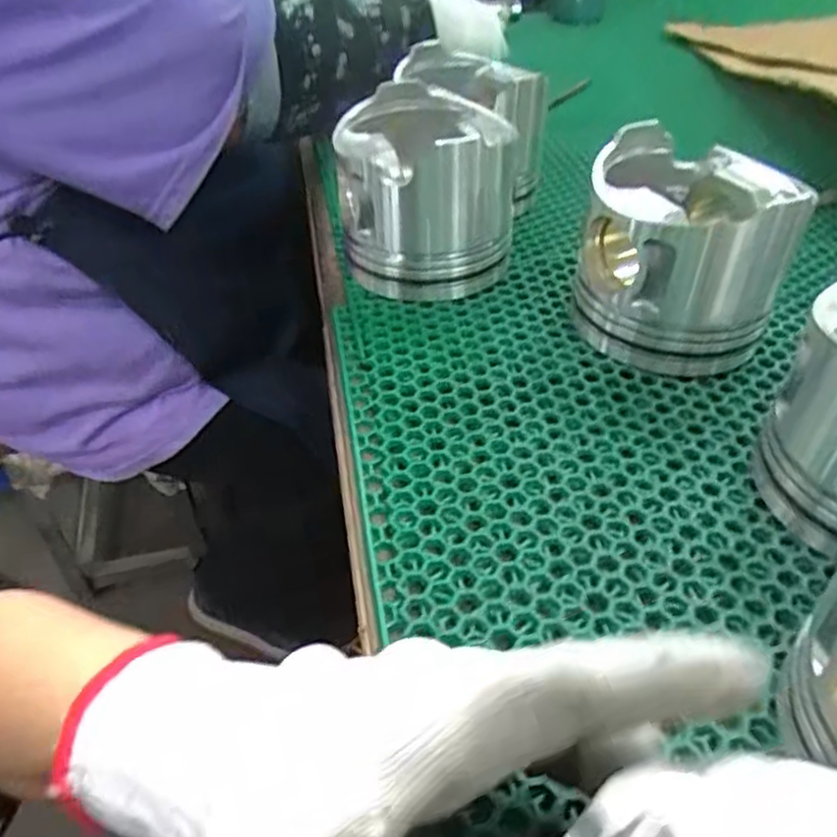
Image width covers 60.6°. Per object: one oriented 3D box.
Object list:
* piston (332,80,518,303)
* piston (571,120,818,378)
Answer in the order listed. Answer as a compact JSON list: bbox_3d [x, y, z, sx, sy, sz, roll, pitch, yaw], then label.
[{"bbox_3d":[0.002,-0.148,0.467,0.104,0.096,0.106,-2,42,-4],"label":"piston"},{"bbox_3d":[0.147,-0.094,0.409,0.108,0.099,0.104,12,43,12],"label":"piston"}]

